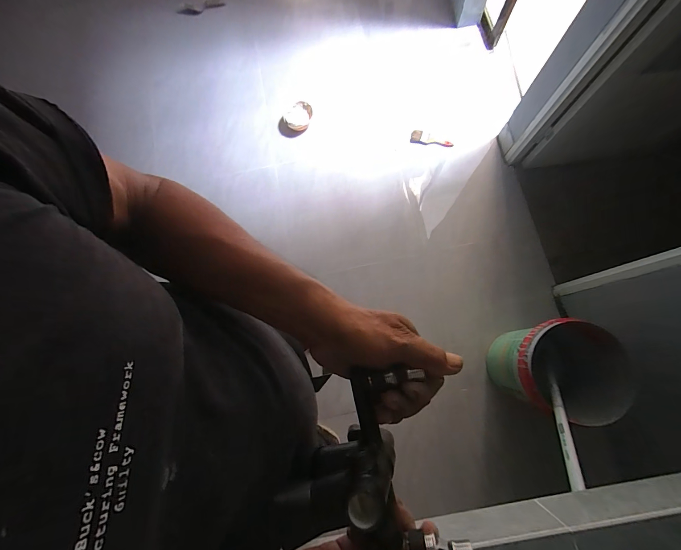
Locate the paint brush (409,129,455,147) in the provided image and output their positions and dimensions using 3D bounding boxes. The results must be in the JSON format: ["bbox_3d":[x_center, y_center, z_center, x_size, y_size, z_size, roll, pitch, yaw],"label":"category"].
[{"bbox_3d":[0.452,-0.668,1.535,0.206,0.016,0.083,15,78,6],"label":"paint brush"}]

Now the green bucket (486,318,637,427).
[{"bbox_3d":[0.715,0.329,1.065,0.299,0.317,0.293,-1,77,3],"label":"green bucket"}]

